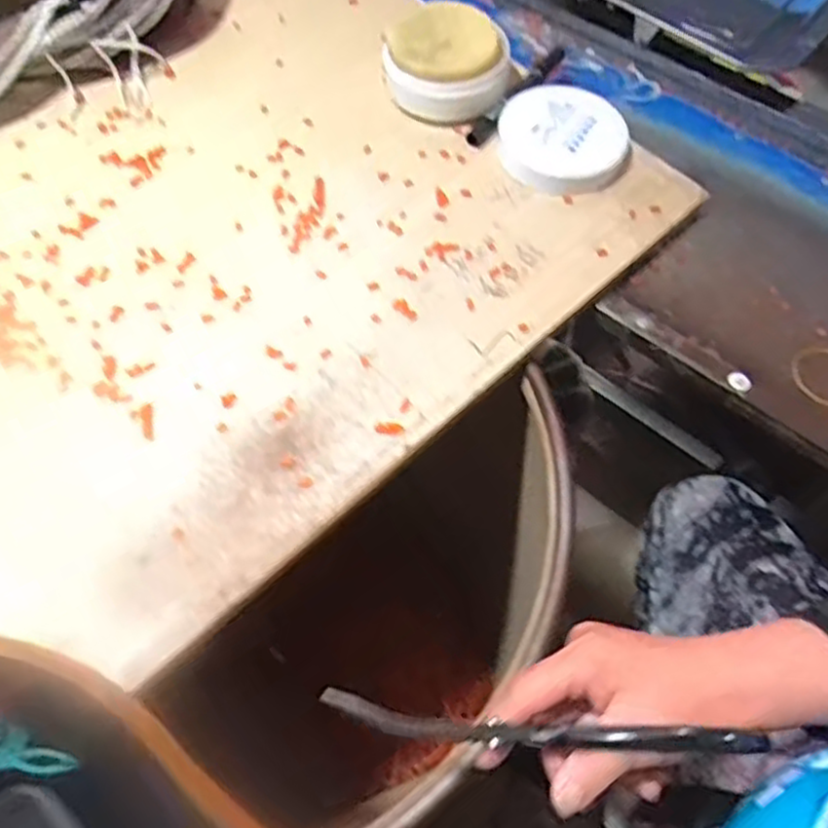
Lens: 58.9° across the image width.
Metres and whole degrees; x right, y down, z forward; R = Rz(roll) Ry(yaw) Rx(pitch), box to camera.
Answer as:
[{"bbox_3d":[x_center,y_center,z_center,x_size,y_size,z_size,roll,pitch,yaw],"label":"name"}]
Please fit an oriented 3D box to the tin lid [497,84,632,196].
[{"bbox_3d":[0.118,-0.228,0.597,0.097,0.028,0.106,1,62,-1],"label":"tin lid"}]

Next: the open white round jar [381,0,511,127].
[{"bbox_3d":[0.028,-0.294,0.616,0.100,0.047,0.095,1,62,-1],"label":"open white round jar"}]

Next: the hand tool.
[{"bbox_3d":[0.052,0.137,0.318,0.187,0.025,0.015,0,61,13],"label":"hand tool"}]

